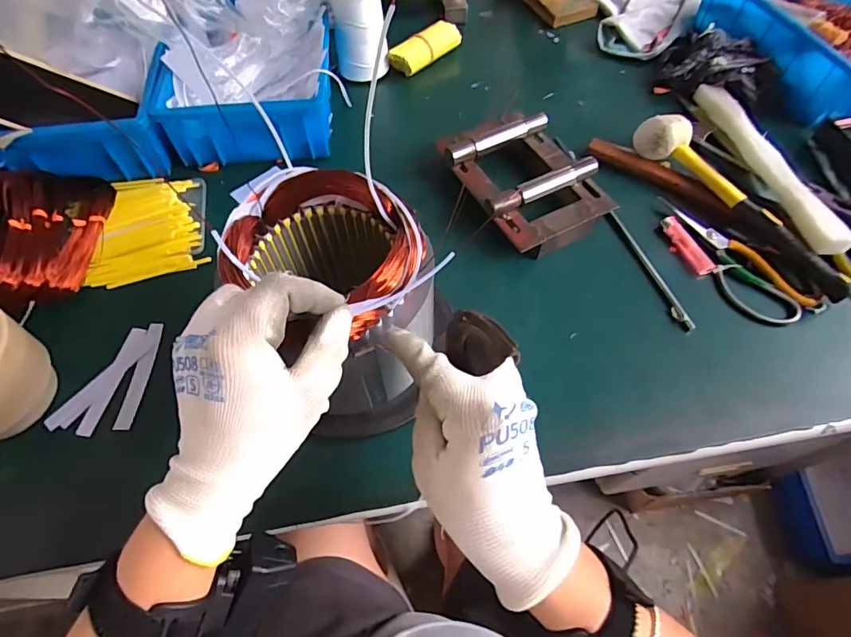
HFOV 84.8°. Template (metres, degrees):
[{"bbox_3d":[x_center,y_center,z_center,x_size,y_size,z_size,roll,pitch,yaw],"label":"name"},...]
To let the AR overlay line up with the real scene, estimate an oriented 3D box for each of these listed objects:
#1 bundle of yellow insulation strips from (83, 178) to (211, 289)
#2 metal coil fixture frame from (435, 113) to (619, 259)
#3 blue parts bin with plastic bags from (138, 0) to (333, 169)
[{"bbox_3d":[-0.325,-0.110,0.537,0.116,0.022,0.150,-19,61,-9],"label":"bundle of yellow insulation strips"},{"bbox_3d":[0.113,-0.167,0.549,0.139,0.049,0.196,-25,62,-13],"label":"metal coil fixture frame"},{"bbox_3d":[-0.225,-0.339,0.615,0.215,0.102,0.274,-1,60,1],"label":"blue parts bin with plastic bags"}]

